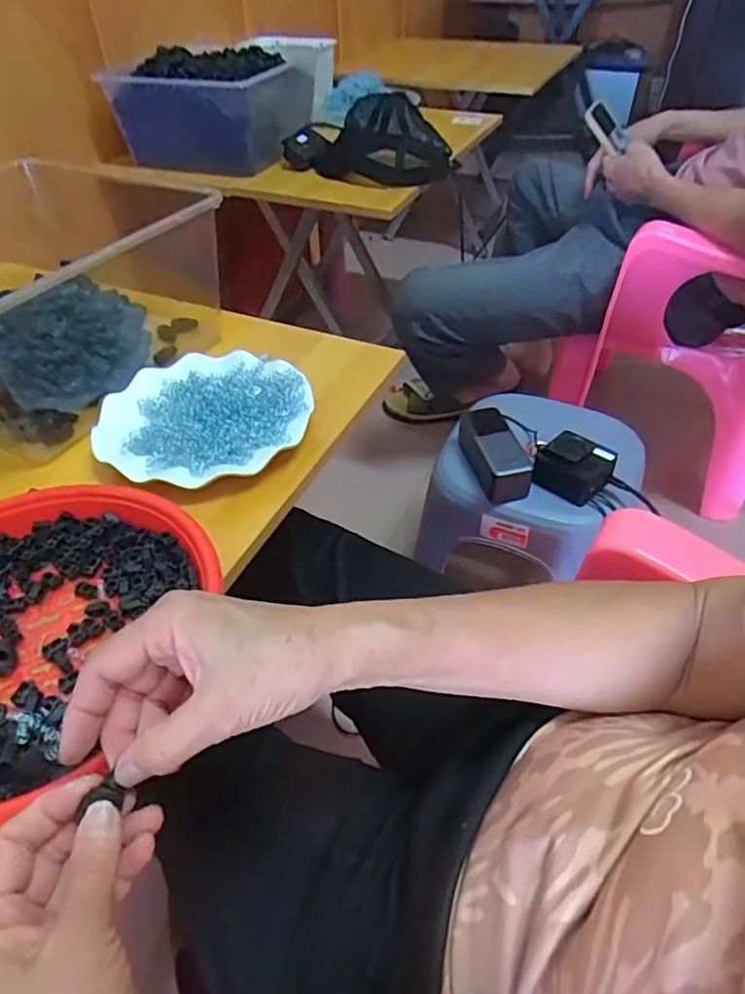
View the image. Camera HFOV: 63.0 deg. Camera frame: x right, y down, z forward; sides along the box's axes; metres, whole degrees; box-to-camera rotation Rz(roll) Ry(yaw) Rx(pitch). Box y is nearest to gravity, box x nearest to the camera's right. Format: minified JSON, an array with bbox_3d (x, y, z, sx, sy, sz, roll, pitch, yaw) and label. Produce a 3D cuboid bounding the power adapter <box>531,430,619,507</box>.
[{"bbox_3d":[0.251,-0.038,0.756,0.084,0.057,0.078,25,51,24],"label":"power adapter"}]

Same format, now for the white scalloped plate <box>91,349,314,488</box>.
[{"bbox_3d":[-0.146,-0.076,0.536,0.177,0.016,0.169,0,45,0],"label":"white scalloped plate"}]

